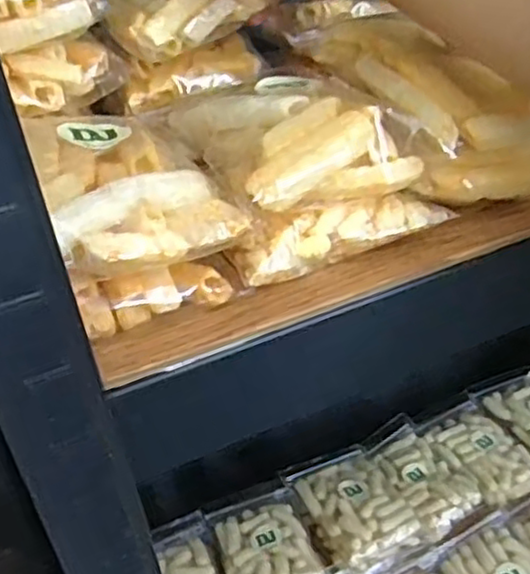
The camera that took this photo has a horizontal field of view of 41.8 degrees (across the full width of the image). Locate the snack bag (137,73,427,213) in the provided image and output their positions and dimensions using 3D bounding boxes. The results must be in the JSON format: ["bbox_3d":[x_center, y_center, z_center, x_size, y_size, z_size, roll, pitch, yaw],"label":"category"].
[{"bbox_3d":[0.011,-0.060,0.282,0.086,0.033,0.086,-22,36,-22],"label":"snack bag"}]

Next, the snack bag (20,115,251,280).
[{"bbox_3d":[-0.056,-0.038,0.259,0.063,0.033,0.085,-24,37,-25],"label":"snack bag"}]

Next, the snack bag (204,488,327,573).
[{"bbox_3d":[0.001,0.244,0.652,0.084,0.023,0.130,-15,34,-13],"label":"snack bag"}]

